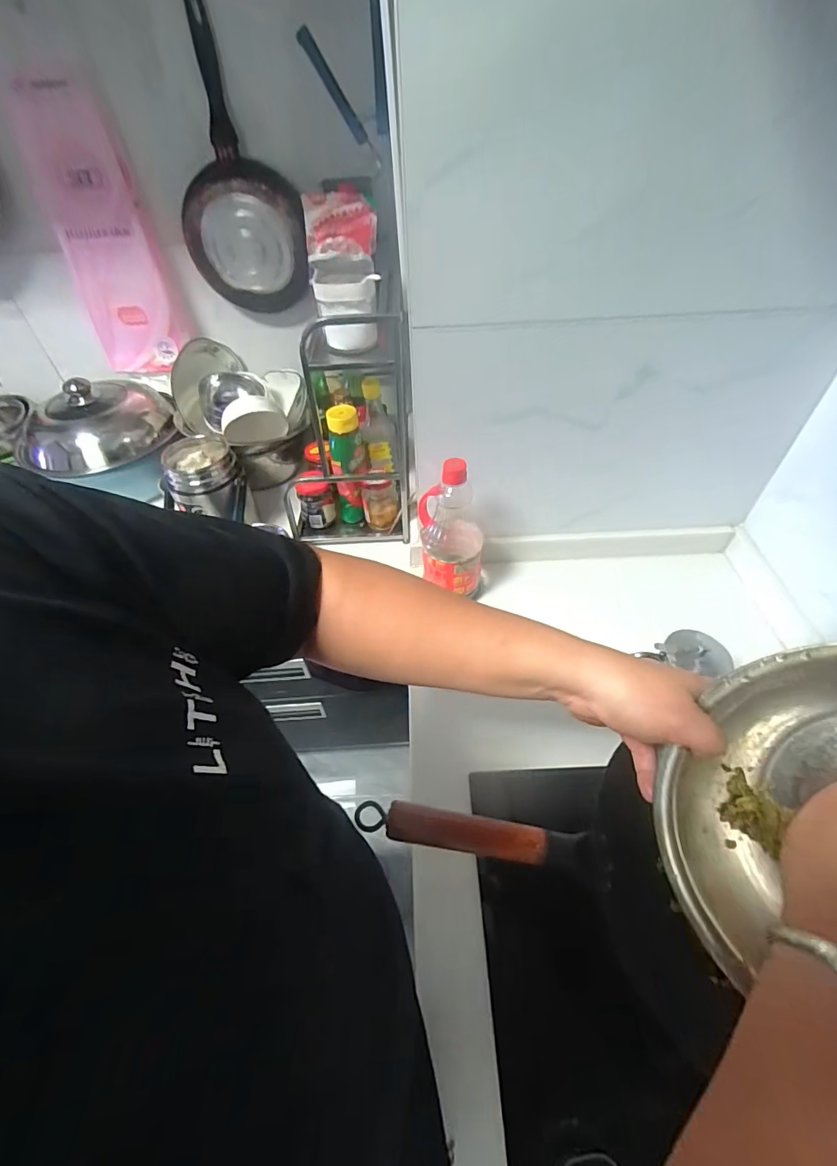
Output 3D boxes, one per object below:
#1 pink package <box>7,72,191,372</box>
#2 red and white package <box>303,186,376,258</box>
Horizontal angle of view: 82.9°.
[{"bbox_3d":[-0.647,-0.724,0.997,0.226,0.501,0.054,2,29,10],"label":"pink package"},{"bbox_3d":[-0.152,-0.694,0.902,0.157,0.110,0.047,21,31,28],"label":"red and white package"}]

